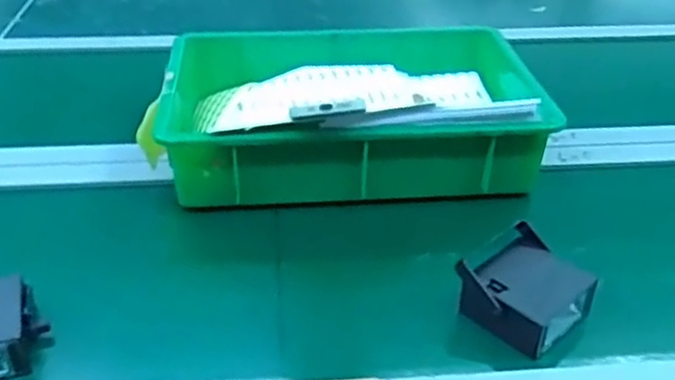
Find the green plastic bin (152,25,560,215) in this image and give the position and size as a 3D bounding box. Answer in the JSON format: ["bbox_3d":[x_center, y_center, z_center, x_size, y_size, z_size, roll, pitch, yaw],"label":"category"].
[{"bbox_3d":[0.012,-0.091,0.825,0.425,0.107,0.279,-4,34,-7],"label":"green plastic bin"}]

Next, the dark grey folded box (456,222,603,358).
[{"bbox_3d":[0.162,0.087,0.617,0.097,0.044,0.088,-22,40,-30],"label":"dark grey folded box"}]

